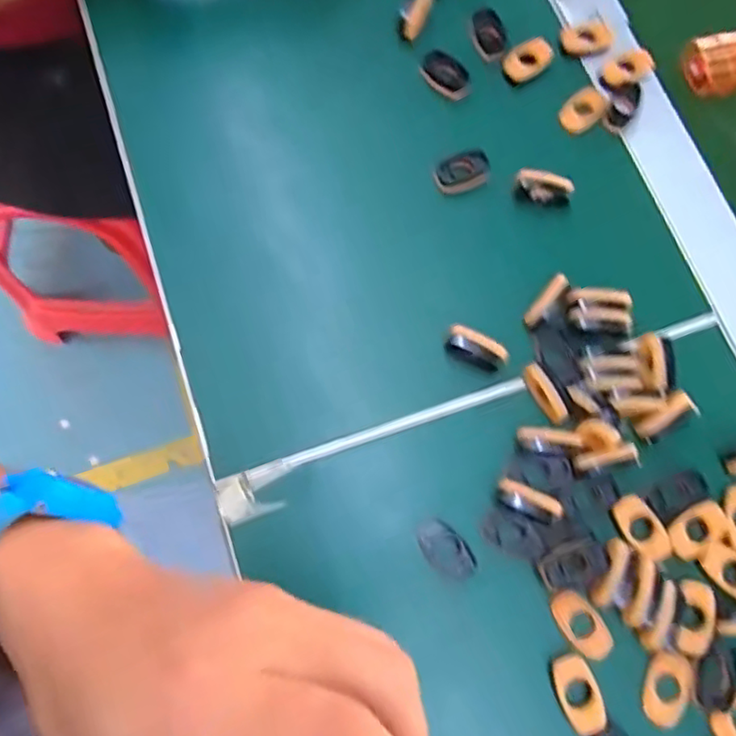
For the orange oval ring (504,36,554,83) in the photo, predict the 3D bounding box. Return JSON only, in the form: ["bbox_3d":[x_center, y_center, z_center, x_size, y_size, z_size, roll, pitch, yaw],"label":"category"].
[{"bbox_3d":[0.102,-0.196,0.406,0.033,0.008,0.021,-33,77,-10],"label":"orange oval ring"}]

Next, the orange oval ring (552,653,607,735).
[{"bbox_3d":[0.100,0.155,0.302,0.019,0.008,0.033,-17,74,-6],"label":"orange oval ring"}]

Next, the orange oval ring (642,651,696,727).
[{"bbox_3d":[0.145,0.155,0.307,0.020,0.006,0.033,22,74,6],"label":"orange oval ring"}]

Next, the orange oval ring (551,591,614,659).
[{"bbox_3d":[0.105,0.126,0.314,0.019,0.006,0.035,-35,77,-10],"label":"orange oval ring"}]

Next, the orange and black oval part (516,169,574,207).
[{"bbox_3d":[0.104,-0.106,0.377,0.033,0.020,0.009,14,73,3],"label":"orange and black oval part"}]

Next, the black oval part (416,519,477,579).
[{"bbox_3d":[0.039,0.092,0.321,0.018,0.008,0.032,-40,78,-12],"label":"black oval part"}]

